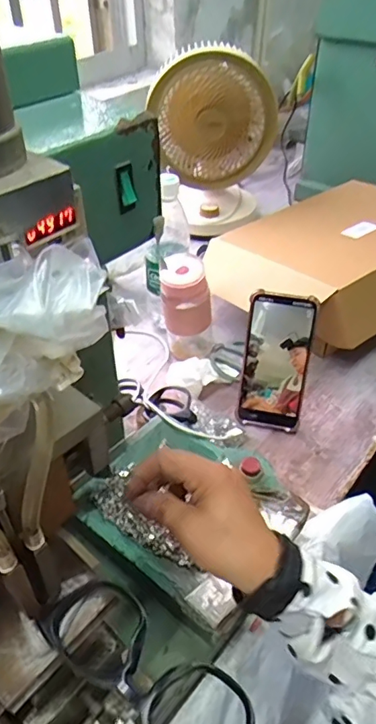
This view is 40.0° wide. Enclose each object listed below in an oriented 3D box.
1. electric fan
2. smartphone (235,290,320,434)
[{"bbox_3d":[0.042,-0.416,0.976,0.221,0.306,0.172,-1,42,0],"label":"electric fan"},{"bbox_3d":[0.105,0.001,0.624,0.078,0.165,0.011,9,19,11],"label":"smartphone"}]

